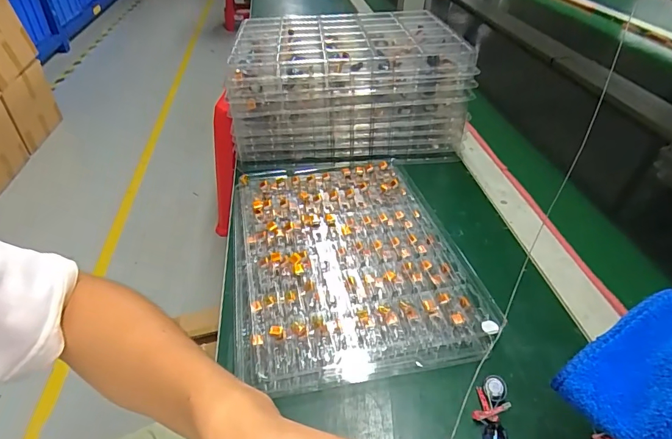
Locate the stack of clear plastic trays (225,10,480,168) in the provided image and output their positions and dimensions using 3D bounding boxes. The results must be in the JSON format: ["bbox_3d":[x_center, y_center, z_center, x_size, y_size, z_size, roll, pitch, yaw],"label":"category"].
[{"bbox_3d":[0.022,-0.185,0.568,0.287,0.129,0.198,1,40,0],"label":"stack of clear plastic trays"}]

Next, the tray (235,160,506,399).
[{"bbox_3d":[0.008,0.029,0.397,0.204,0.020,0.261,-7,41,-9],"label":"tray"}]

